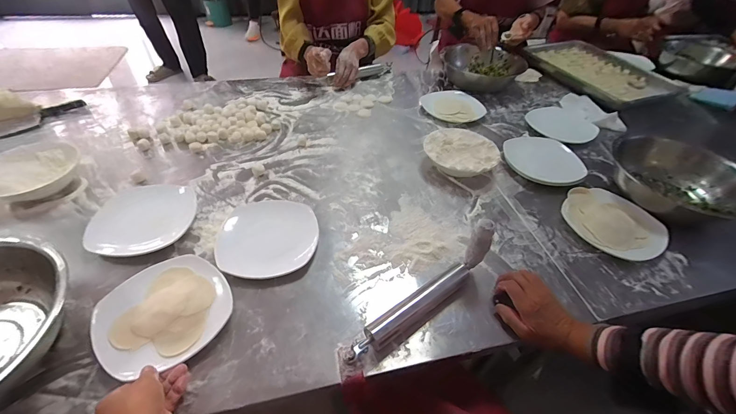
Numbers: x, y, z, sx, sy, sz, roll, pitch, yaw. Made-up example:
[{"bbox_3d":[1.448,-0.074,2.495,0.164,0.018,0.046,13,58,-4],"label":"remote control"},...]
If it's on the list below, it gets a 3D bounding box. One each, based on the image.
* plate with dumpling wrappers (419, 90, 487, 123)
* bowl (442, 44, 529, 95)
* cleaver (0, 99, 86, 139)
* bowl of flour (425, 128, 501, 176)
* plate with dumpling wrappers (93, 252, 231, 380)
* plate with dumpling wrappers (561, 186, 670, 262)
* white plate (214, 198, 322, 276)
[{"bbox_3d":[0.258,-0.305,1.020,0.199,0.043,0.148,15,44,10],"label":"plate with dumpling wrappers"},{"bbox_3d":[0.421,-0.510,1.198,0.247,0.101,0.267,2,45,-2],"label":"bowl"},{"bbox_3d":[-0.886,-0.220,0.864,0.074,0.025,0.262,35,51,27],"label":"cleaver"},{"bbox_3d":[0.223,-0.124,0.807,0.170,0.068,0.166,2,45,-2],"label":"bowl of flour"},{"bbox_3d":[-0.308,0.157,0.502,0.173,0.031,0.177,32,50,25],"label":"plate with dumpling wrappers"},{"bbox_3d":[0.520,0.033,0.702,0.195,0.027,0.178,3,44,-3],"label":"plate with dumpling wrappers"},{"bbox_3d":[-0.182,0.055,0.611,0.171,0.038,0.151,-2,44,-8],"label":"white plate"}]

